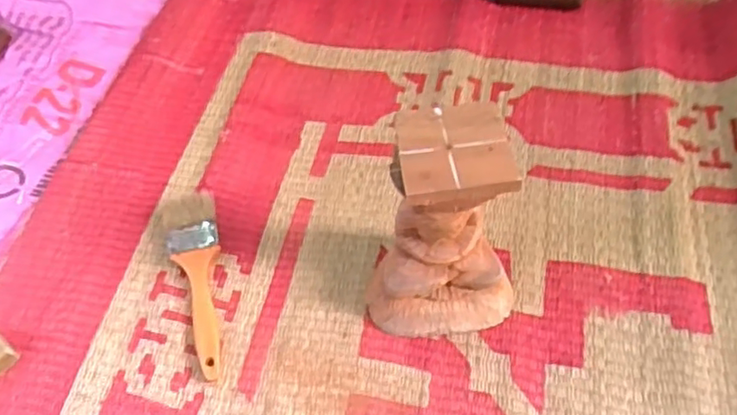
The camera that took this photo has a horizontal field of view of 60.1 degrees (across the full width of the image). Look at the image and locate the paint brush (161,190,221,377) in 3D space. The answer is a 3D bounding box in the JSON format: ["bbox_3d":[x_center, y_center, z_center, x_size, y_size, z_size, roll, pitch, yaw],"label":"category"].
[{"bbox_3d":[-0.154,0.064,0.571,0.047,0.019,0.178,-12,58,-5],"label":"paint brush"}]

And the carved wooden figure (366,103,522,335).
[{"bbox_3d":[0.056,0.018,0.503,0.120,0.175,0.105,-7,57,-1],"label":"carved wooden figure"}]

